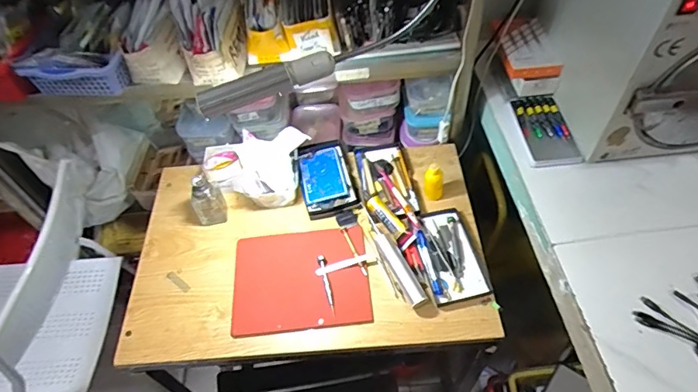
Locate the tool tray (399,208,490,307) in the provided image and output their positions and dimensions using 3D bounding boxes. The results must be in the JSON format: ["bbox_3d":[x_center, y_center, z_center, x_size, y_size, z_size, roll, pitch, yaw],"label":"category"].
[{"bbox_3d":[0.178,0.111,0.877,0.126,0.031,0.191,-13,53,-5],"label":"tool tray"}]

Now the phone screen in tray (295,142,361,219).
[{"bbox_3d":[-0.051,-0.046,0.998,0.120,0.034,0.194,-13,59,-10],"label":"phone screen in tray"}]

